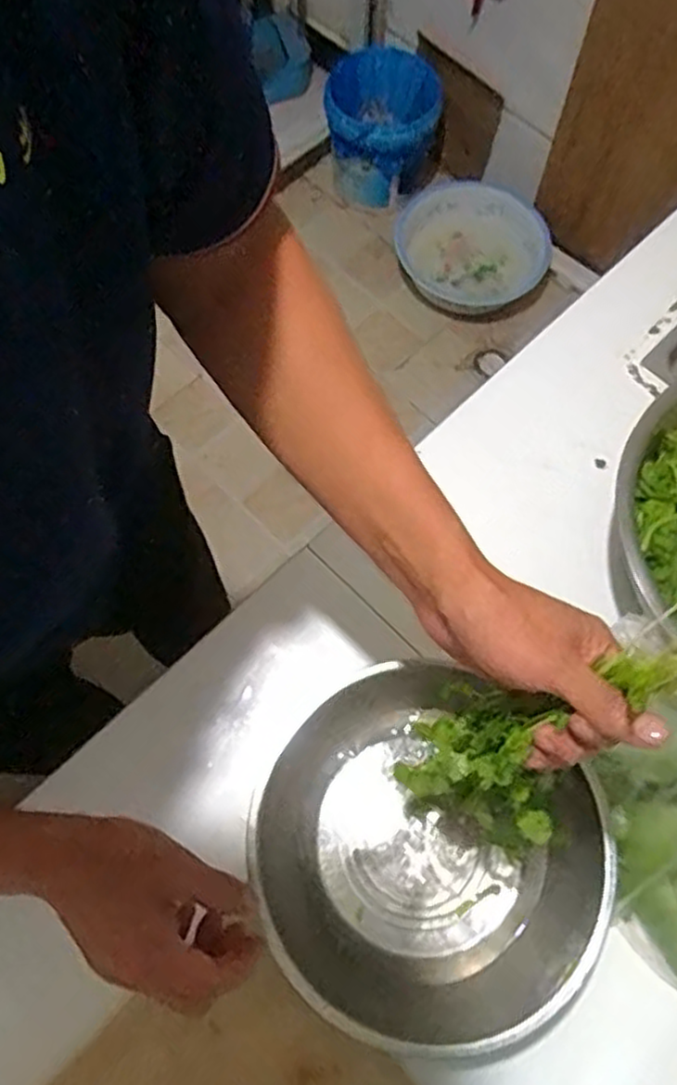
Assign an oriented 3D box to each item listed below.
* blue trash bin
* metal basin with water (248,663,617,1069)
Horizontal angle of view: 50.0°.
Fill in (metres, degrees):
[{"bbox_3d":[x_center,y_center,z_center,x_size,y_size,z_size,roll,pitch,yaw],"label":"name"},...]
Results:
[{"bbox_3d":[0.102,-0.964,1.711,0.263,0.231,0.264,0,68,0],"label":"blue trash bin"},{"bbox_3d":[0.065,0.243,0.557,0.251,0.086,0.274,0,68,0],"label":"metal basin with water"}]

